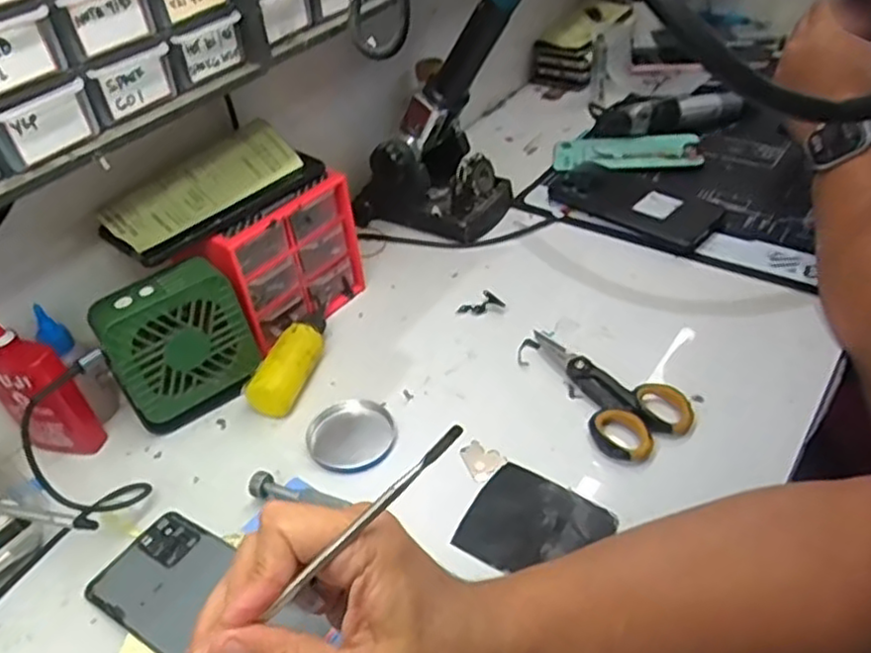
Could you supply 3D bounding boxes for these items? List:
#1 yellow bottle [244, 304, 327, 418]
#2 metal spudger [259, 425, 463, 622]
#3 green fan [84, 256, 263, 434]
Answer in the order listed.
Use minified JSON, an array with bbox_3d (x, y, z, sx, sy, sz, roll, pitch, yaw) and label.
[{"bbox_3d":[-0.112,0.022,0.569,0.032,0.038,0.121,8,42,15],"label":"yellow bottle"},{"bbox_3d":[-0.048,0.099,0.289,0.162,0.006,0.004,-44,46,4],"label":"metal spudger"},{"bbox_3d":[-0.194,0.016,0.526,0.099,0.113,0.044,-29,46,-25],"label":"green fan"}]

